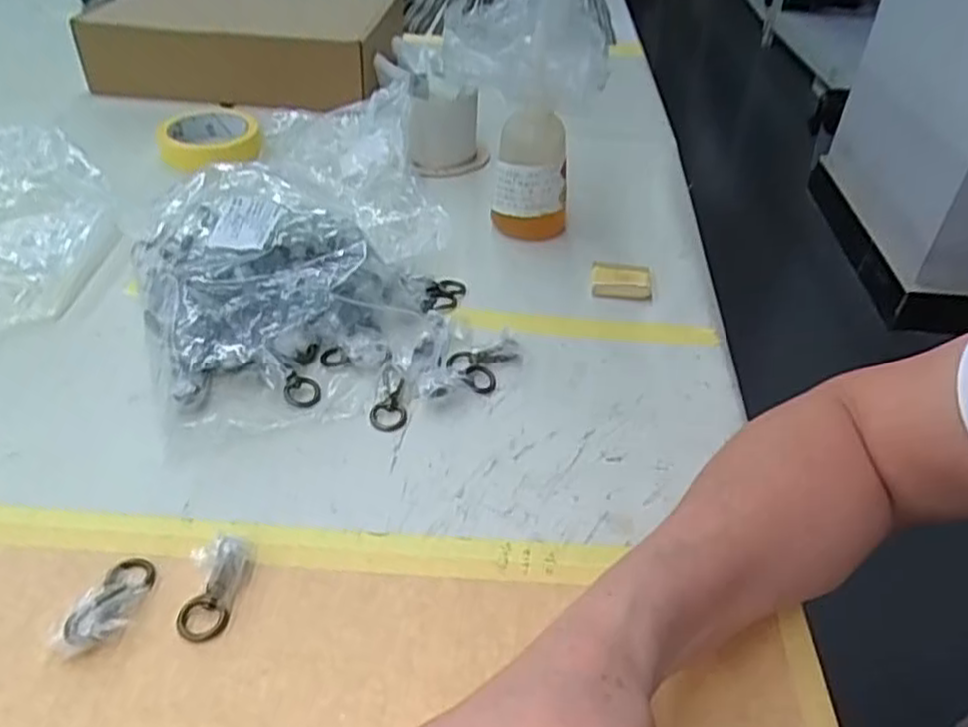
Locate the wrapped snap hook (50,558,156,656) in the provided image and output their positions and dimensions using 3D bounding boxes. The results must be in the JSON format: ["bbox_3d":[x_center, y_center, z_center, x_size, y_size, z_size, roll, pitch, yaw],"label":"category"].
[{"bbox_3d":[-0.176,0.112,0.345,0.027,0.017,0.053,16,40,16],"label":"wrapped snap hook"}]

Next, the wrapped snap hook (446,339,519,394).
[{"bbox_3d":[-0.002,0.001,0.490,0.047,0.015,0.042,3,39,1],"label":"wrapped snap hook"}]

